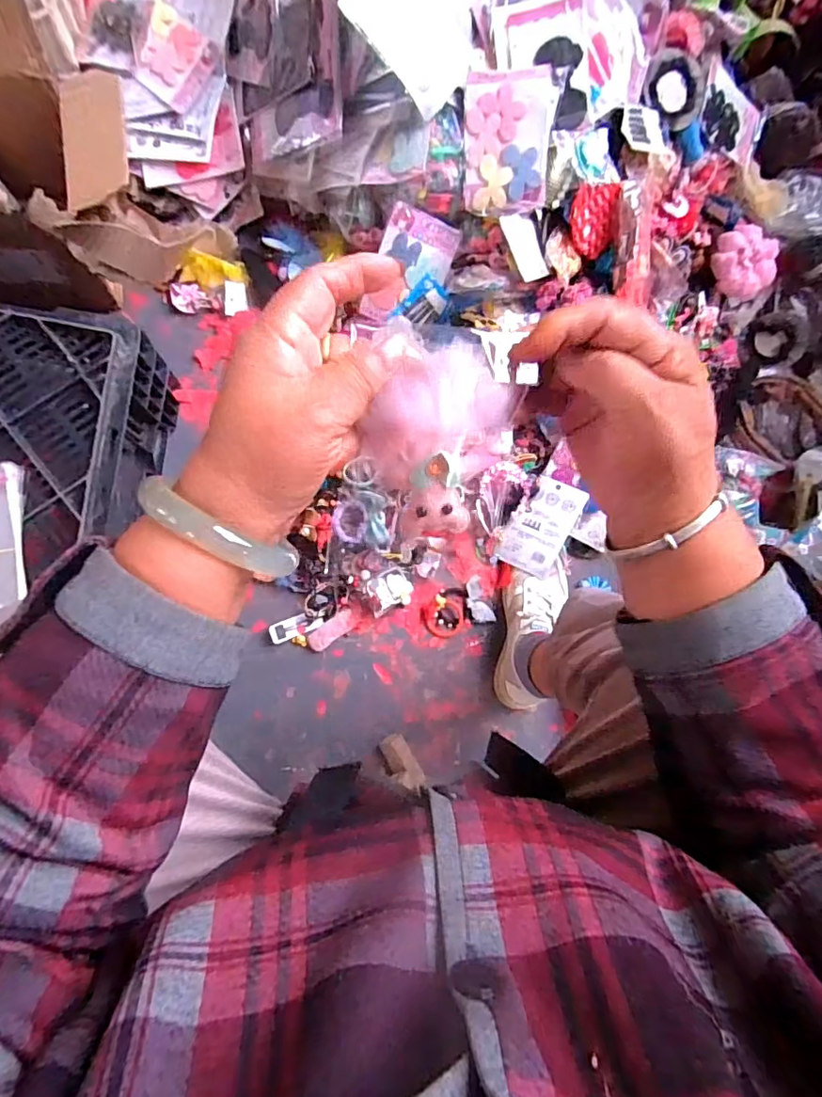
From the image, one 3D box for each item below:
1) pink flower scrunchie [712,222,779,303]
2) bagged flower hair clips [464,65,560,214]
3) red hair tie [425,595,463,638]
[{"bbox_3d":[0.489,-0.416,0.772,0.088,0.028,0.092,0,87,-8],"label":"pink flower scrunchie"},{"bbox_3d":[0.116,-0.486,0.633,0.099,0.014,0.141,2,113,5],"label":"bagged flower hair clips"},{"bbox_3d":[0.050,0.102,0.773,0.054,0.011,0.057,0,87,-8],"label":"red hair tie"}]

